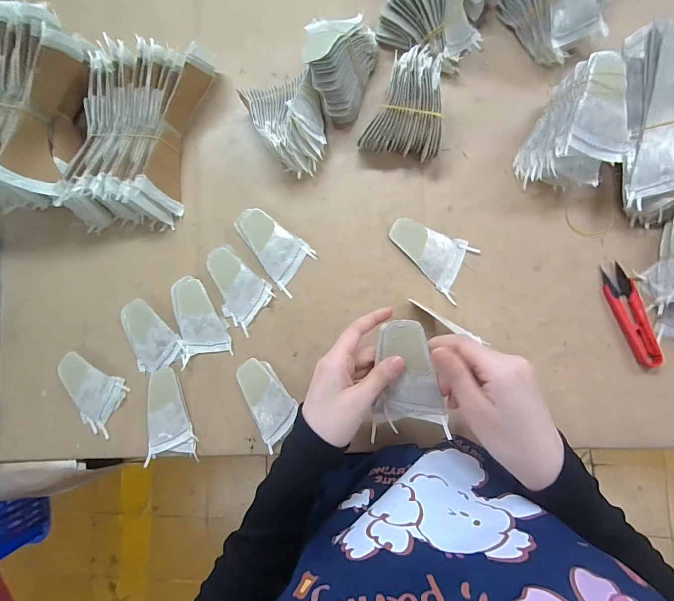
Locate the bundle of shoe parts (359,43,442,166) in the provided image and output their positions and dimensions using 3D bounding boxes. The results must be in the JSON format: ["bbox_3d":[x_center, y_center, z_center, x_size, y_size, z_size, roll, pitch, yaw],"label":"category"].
[{"bbox_3d":[0.084,-0.224,0.422,0.091,0.060,0.103,15,87,7],"label":"bundle of shoe parts"}]

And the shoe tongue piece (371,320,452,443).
[{"bbox_3d":[0.058,0.073,0.332,0.070,0.013,0.107,-12,97,20],"label":"shoe tongue piece"}]

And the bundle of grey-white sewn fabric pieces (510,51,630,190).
[{"bbox_3d":[0.264,-0.183,0.390,0.087,0.078,0.117,27,89,8],"label":"bundle of grey-white sewn fabric pieces"}]

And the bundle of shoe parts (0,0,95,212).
[{"bbox_3d":[-0.404,-0.226,0.453,0.163,0.114,0.224,5,86,7],"label":"bundle of shoe parts"}]

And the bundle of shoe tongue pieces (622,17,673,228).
[{"bbox_3d":[0.350,-0.191,0.382,0.084,0.074,0.207,-2,85,6],"label":"bundle of shoe tongue pieces"}]

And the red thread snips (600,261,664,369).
[{"bbox_3d":[0.324,0.016,0.394,0.029,0.016,0.114,-16,84,5],"label":"red thread snips"}]

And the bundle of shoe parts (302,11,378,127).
[{"bbox_3d":[0.008,-0.279,0.422,0.082,0.088,0.102,-4,85,6],"label":"bundle of shoe parts"}]

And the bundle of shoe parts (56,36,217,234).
[{"bbox_3d":[-0.253,-0.207,0.461,0.141,0.059,0.233,11,87,7],"label":"bundle of shoe parts"}]

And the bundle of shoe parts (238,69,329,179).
[{"bbox_3d":[-0.055,-0.215,0.435,0.085,0.062,0.115,-23,83,4],"label":"bundle of shoe parts"}]

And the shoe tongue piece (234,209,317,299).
[{"bbox_3d":[-0.083,-0.068,0.451,0.106,0.010,0.060,41,91,8],"label":"shoe tongue piece"}]

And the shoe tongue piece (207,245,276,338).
[{"bbox_3d":[-0.128,-0.019,0.451,0.064,0.005,0.103,-42,82,2],"label":"shoe tongue piece"}]

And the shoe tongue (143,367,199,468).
[{"bbox_3d":[-0.208,0.141,0.449,0.060,0.008,0.108,-7,85,6],"label":"shoe tongue"}]

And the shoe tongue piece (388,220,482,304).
[{"bbox_3d":[0.112,-0.059,0.431,0.107,0.009,0.065,37,90,8],"label":"shoe tongue piece"}]

